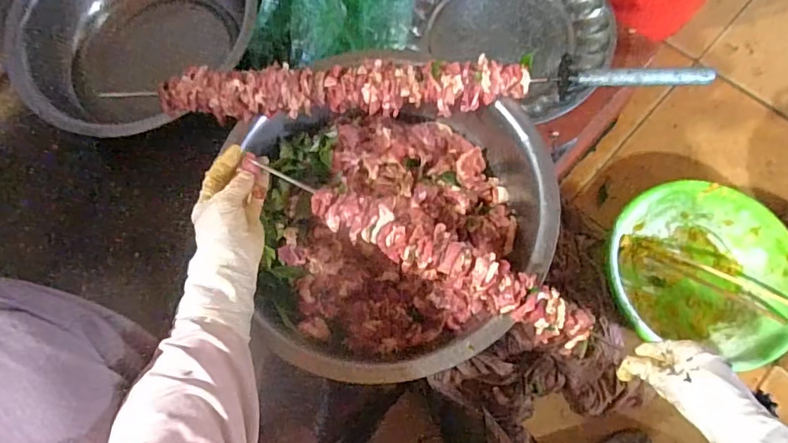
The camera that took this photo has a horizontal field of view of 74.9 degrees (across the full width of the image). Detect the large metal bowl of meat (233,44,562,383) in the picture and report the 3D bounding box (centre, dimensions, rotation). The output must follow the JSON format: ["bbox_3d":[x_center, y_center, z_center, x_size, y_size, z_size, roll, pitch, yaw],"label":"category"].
[{"bbox_3d":[0.011,0.005,0.649,0.356,0.103,0.362,-1,71,2],"label":"large metal bowl of meat"}]

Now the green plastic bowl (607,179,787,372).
[{"bbox_3d":[0.474,0.077,0.811,0.275,0.102,0.254,-1,71,2],"label":"green plastic bowl"}]

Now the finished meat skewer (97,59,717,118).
[{"bbox_3d":[0.030,-0.166,0.637,0.685,0.043,0.067,0,71,2],"label":"finished meat skewer"}]

